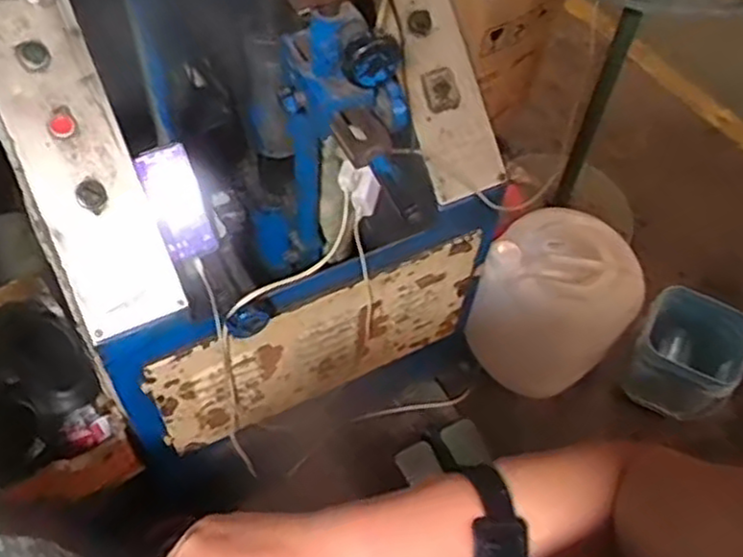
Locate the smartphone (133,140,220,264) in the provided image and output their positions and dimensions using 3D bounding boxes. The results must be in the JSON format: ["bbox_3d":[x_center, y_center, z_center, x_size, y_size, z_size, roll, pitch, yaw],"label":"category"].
[{"bbox_3d":[-0.268,-0.106,0.999,0.080,0.016,0.158,-29,102,-34],"label":"smartphone"}]

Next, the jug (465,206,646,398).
[{"bbox_3d":[0.397,0.041,1.532,0.292,0.306,0.287,2,53,-3],"label":"jug"}]

